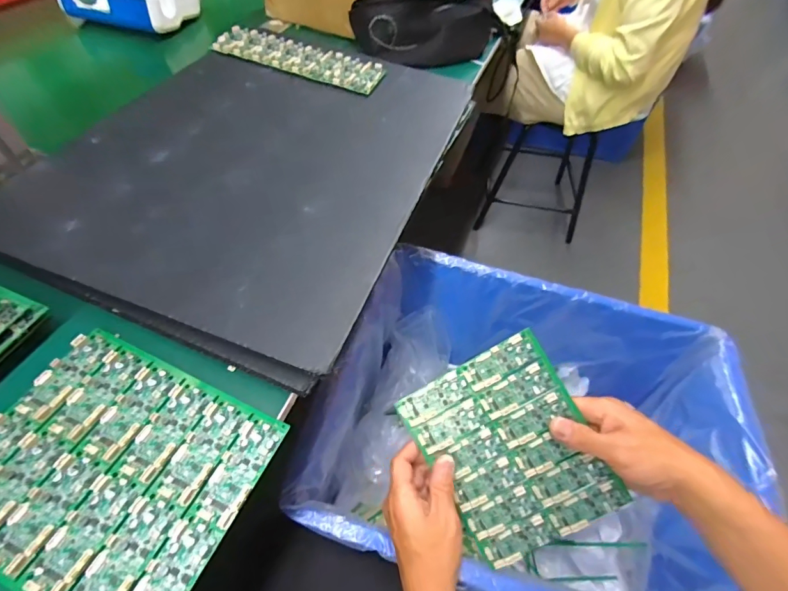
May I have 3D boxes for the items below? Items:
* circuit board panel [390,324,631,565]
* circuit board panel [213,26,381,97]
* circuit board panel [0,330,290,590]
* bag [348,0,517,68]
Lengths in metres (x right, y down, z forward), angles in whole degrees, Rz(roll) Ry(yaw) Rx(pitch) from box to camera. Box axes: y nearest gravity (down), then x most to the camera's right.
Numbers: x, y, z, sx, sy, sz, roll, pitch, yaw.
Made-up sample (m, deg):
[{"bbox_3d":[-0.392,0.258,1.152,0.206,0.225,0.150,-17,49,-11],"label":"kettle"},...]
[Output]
[{"bbox_3d":[0.114,0.151,0.392,0.148,0.005,0.186,-31,86,7],"label":"circuit board panel"},{"bbox_3d":[-0.133,-0.333,0.566,0.238,0.014,0.076,17,55,8],"label":"circuit board panel"},{"bbox_3d":[-0.198,0.119,0.282,0.187,0.014,0.150,22,55,11],"label":"circuit board panel"},{"bbox_3d":[0.081,-0.459,0.684,0.302,0.105,0.060,-15,57,-15],"label":"bag"}]

